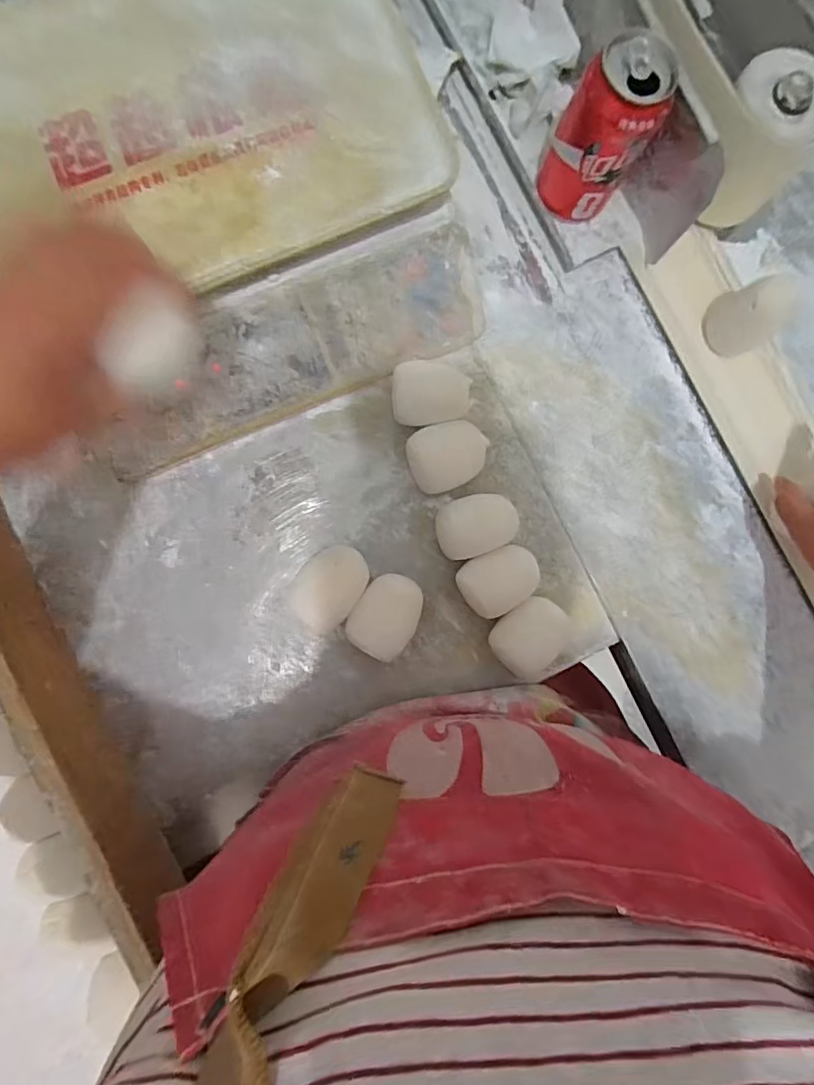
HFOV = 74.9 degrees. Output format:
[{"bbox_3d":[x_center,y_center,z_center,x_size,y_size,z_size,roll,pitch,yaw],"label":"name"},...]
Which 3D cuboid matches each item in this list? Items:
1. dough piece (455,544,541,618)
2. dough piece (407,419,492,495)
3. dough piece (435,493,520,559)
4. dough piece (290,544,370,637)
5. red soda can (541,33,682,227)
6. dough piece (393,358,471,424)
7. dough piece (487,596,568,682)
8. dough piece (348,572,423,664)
[{"bbox_3d":[0.075,0.030,0.441,0.063,0.038,0.048,-31,89,-4],"label":"dough piece"},{"bbox_3d":[0.034,-0.070,0.441,0.063,0.037,0.050,-17,88,-3],"label":"dough piece"},{"bbox_3d":[0.057,-0.014,0.444,0.064,0.037,0.047,-13,88,-3],"label":"dough piece"},{"bbox_3d":[-0.063,0.036,0.437,0.049,0.034,0.068,39,86,0],"label":"dough piece"},{"bbox_3d":[0.147,-0.310,0.416,0.068,0.127,0.061,24,86,-1],"label":"red soda can"},{"bbox_3d":[0.020,-0.121,0.442,0.063,0.039,0.047,0,87,-3],"label":"dough piece"},{"bbox_3d":[0.101,0.077,0.442,0.063,0.041,0.055,-34,89,-4],"label":"dough piece"},{"bbox_3d":[-0.015,0.058,0.433,0.049,0.037,0.064,34,86,-1],"label":"dough piece"}]

